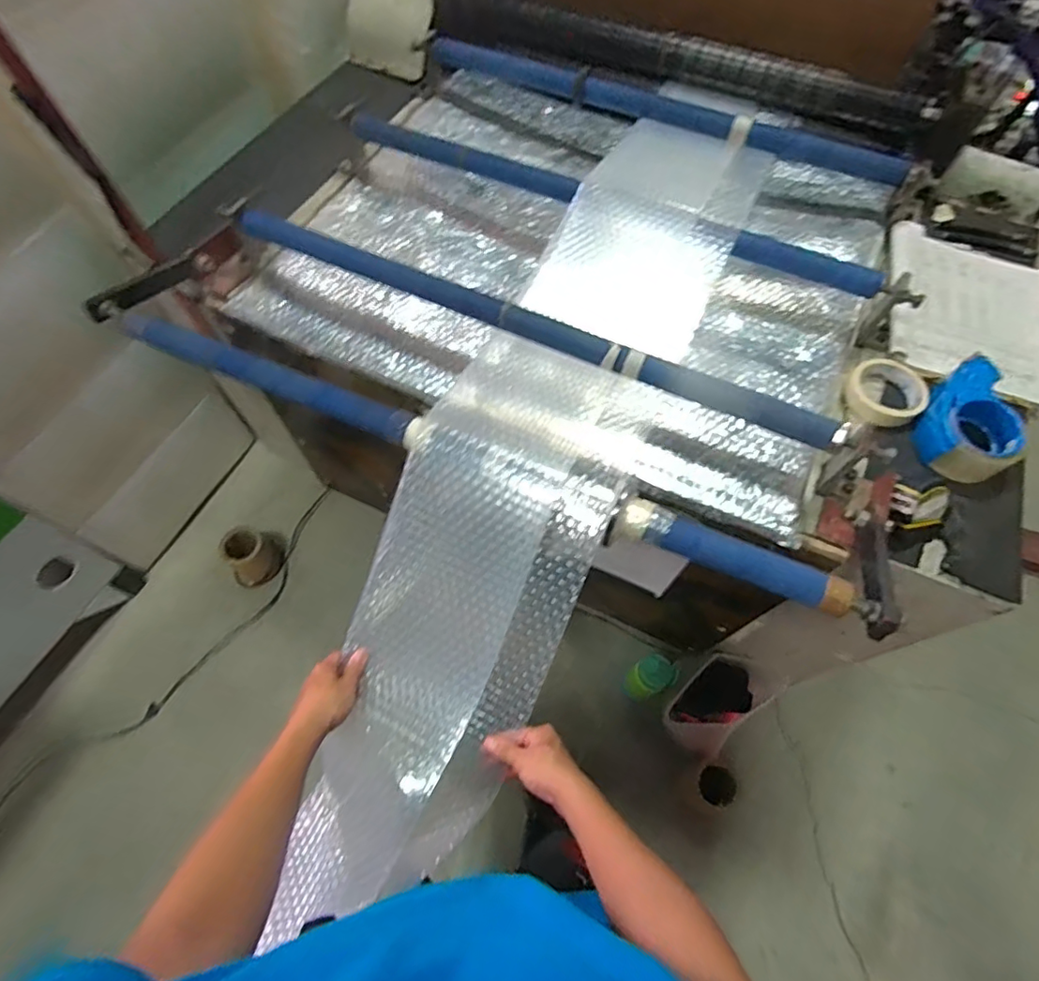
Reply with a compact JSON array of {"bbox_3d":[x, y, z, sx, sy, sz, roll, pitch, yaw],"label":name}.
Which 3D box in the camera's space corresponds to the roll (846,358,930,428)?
[{"bbox_3d":[0.483,-0.129,0.727,0.094,0.026,0.095,0,63,-1],"label":"roll"}]

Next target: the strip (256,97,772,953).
[{"bbox_3d":[0.032,-0.053,0.692,0.222,0.198,1.086,24,76,11],"label":"strip"}]

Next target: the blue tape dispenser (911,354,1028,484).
[{"bbox_3d":[0.569,-0.090,0.690,0.104,0.055,0.157,27,66,12],"label":"blue tape dispenser"}]

